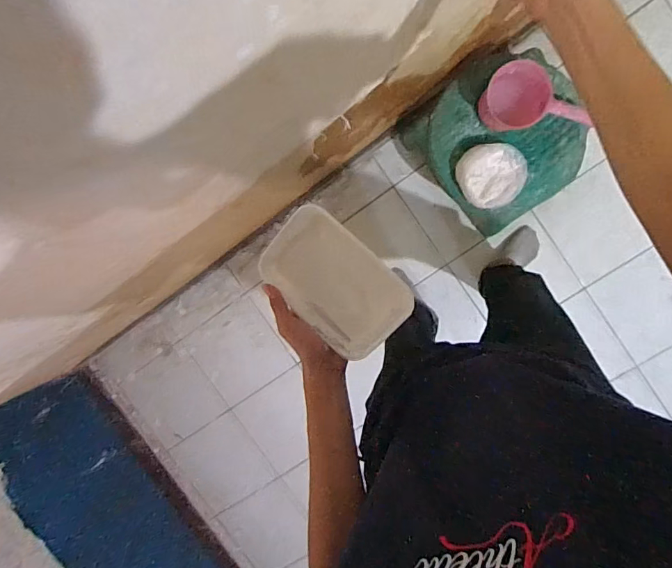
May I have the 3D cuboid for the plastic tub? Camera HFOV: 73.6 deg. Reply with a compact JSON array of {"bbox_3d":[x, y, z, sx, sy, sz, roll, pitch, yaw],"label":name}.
[{"bbox_3d":[-0.003,-0.001,0.534,0.172,0.040,0.113,41,97,-1],"label":"plastic tub"}]

